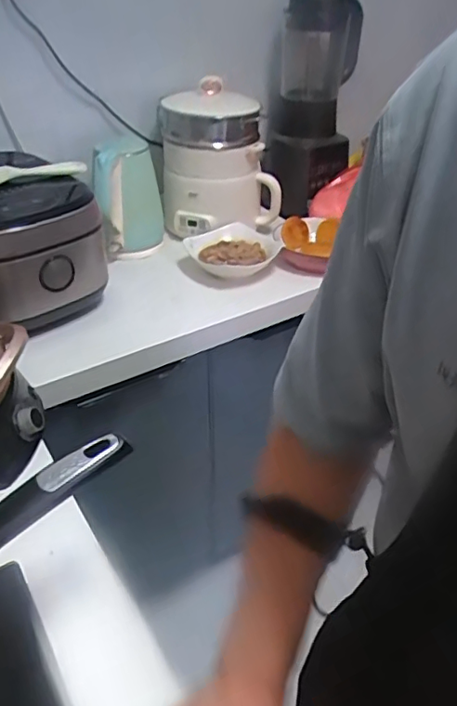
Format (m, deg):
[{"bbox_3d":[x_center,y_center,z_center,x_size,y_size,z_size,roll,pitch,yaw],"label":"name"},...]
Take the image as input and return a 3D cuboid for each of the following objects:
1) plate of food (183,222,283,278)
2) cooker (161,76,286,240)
[{"bbox_3d":[0.012,-0.210,1.132,0.188,0.059,0.153,8,36,10],"label":"plate of food"},{"bbox_3d":[-0.020,-0.420,1.200,0.248,0.261,0.234,-5,36,-8],"label":"cooker"}]

